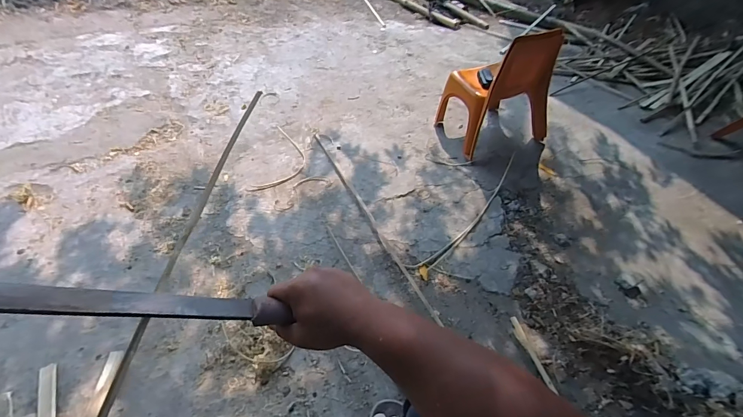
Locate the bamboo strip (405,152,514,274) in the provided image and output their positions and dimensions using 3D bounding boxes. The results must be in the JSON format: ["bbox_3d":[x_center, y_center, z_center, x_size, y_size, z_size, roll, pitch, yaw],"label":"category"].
[{"bbox_3d":[0.349,0.012,1.235,0.074,0.030,0.680,38,57,20],"label":"bamboo strip"}]

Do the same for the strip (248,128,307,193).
[{"bbox_3d":[-0.329,-0.195,1.385,0.165,0.007,0.409,7,44,1],"label":"strip"}]

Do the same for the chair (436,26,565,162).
[{"bbox_3d":[0.506,-0.494,1.473,0.428,0.457,0.320,-20,52,-21],"label":"chair"}]

